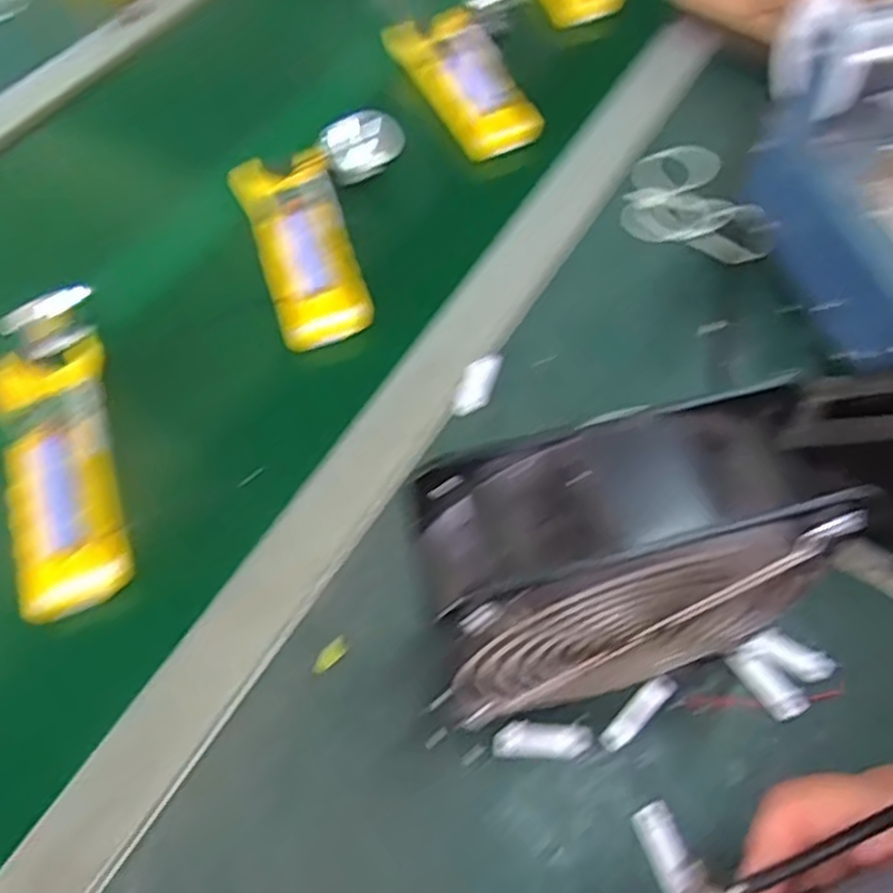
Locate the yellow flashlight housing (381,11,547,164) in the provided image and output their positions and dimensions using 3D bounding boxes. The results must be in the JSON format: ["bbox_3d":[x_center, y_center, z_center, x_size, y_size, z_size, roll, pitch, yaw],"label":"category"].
[{"bbox_3d":[0.010,-0.289,0.600,0.071,0.025,0.164,-19,61,-10],"label":"yellow flashlight housing"}]

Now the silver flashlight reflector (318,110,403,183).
[{"bbox_3d":[-0.060,-0.218,0.552,0.056,0.036,0.031,-27,63,-14],"label":"silver flashlight reflector"}]

